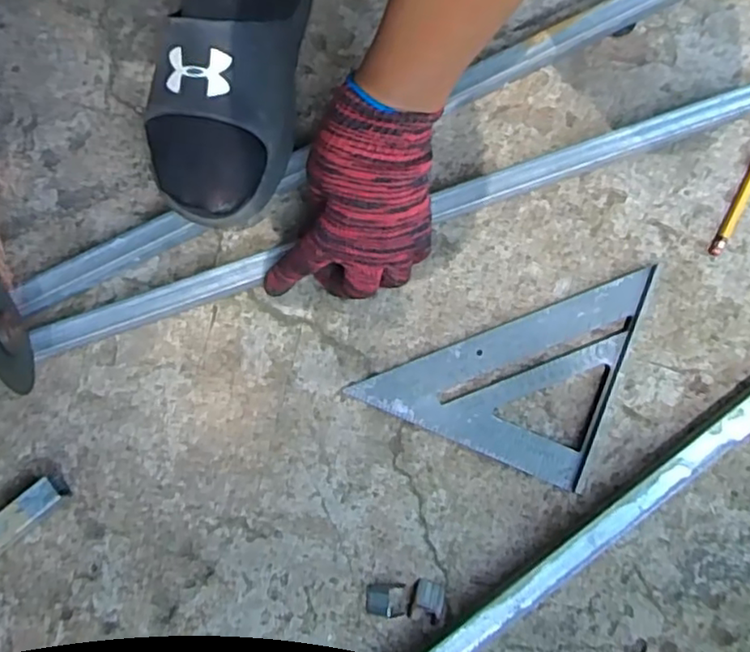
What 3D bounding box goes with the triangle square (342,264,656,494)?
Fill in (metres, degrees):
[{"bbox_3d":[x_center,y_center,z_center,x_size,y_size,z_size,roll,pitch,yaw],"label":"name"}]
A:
[{"bbox_3d":[0.095,0.012,0.467,0.169,0.013,0.162,22,80,5],"label":"triangle square"}]

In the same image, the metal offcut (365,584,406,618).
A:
[{"bbox_3d":[0.007,0.189,0.431,0.026,0.009,0.021,0,79,1],"label":"metal offcut"}]

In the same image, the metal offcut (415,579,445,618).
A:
[{"bbox_3d":[0.038,0.186,0.431,0.020,0.010,0.019,17,79,4],"label":"metal offcut"}]

